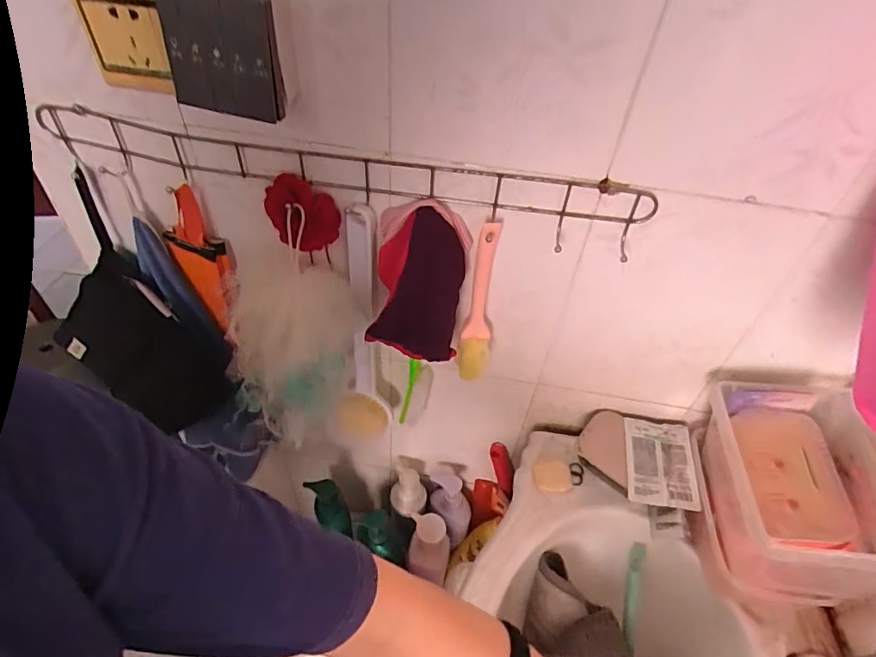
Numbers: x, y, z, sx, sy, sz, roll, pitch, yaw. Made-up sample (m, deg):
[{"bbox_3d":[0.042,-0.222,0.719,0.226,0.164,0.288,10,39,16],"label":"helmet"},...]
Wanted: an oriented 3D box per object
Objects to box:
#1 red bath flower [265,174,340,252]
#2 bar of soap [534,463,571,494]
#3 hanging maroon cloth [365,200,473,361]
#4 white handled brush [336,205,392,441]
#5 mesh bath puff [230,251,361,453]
[{"bbox_3d":[-0.133,-0.111,0.496,0.067,0.061,0.030,13,47,7],"label":"red bath flower"},{"bbox_3d":[0.140,0.183,0.625,0.046,0.011,0.037,2,47,-4],"label":"bar of soap"},{"bbox_3d":[-0.021,-0.039,0.499,0.087,0.167,0.056,9,27,3],"label":"hanging maroon cloth"},{"bbox_3d":[-0.085,0.014,0.585,0.066,0.316,0.059,-2,47,-8],"label":"white handled brush"},{"bbox_3d":[-0.156,0.033,0.559,0.127,0.196,0.095,-6,48,-11],"label":"mesh bath puff"}]

